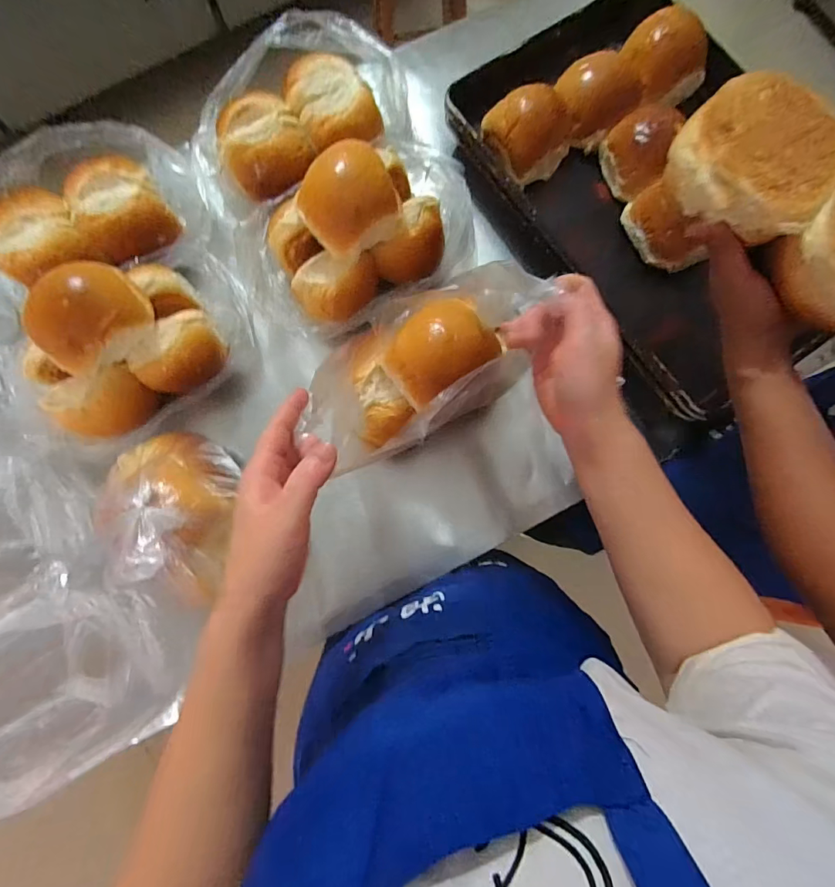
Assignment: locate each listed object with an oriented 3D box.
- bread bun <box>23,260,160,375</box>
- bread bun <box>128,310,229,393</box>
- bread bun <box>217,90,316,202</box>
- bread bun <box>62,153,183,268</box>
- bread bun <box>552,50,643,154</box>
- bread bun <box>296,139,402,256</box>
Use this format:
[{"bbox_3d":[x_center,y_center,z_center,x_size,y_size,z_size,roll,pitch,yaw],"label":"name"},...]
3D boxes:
[{"bbox_3d":[-0.380,-0.144,0.528,0.093,0.082,0.132,34,82,4],"label":"bread bun"},{"bbox_3d":[-0.317,-0.119,0.614,0.064,0.082,0.124,38,83,5],"label":"bread bun"},{"bbox_3d":[-0.217,-0.419,0.642,0.129,0.066,0.097,-21,82,-4],"label":"bread bun"},{"bbox_3d":[-0.414,-0.328,0.623,0.116,0.067,0.128,-35,83,-5],"label":"bread bun"},{"bbox_3d":[0.261,-0.506,0.663,0.115,0.078,0.106,0,81,-1],"label":"bread bun"},{"bbox_3d":[-0.086,-0.304,0.566,0.118,0.071,0.103,-39,84,-6],"label":"bread bun"}]

